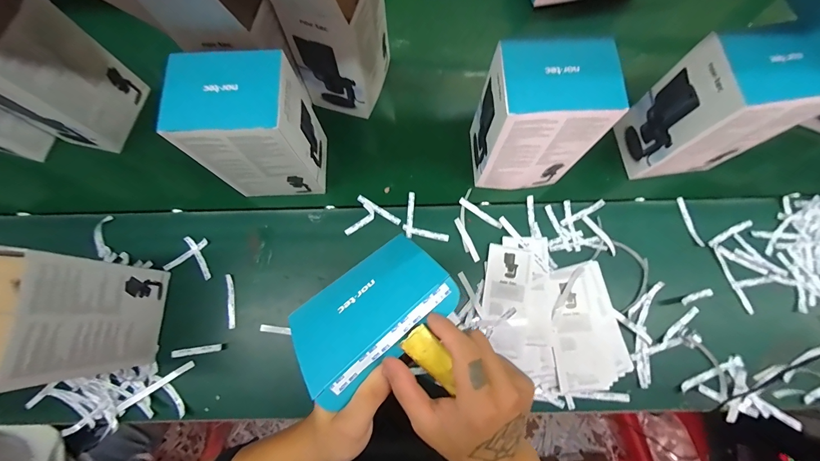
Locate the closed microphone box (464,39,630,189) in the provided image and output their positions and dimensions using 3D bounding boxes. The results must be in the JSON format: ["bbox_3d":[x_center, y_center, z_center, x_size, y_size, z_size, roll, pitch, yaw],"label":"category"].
[{"bbox_3d":[0.191,-0.164,0.543,0.146,0.234,0.118,-4,76,-2],"label":"closed microphone box"}]

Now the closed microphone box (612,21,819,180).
[{"bbox_3d":[0.469,-0.188,0.549,0.149,0.222,0.131,-12,76,-4],"label":"closed microphone box"}]

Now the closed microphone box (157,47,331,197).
[{"bbox_3d":[-0.235,-0.145,0.542,0.156,0.246,0.108,-3,76,-2],"label":"closed microphone box"}]

